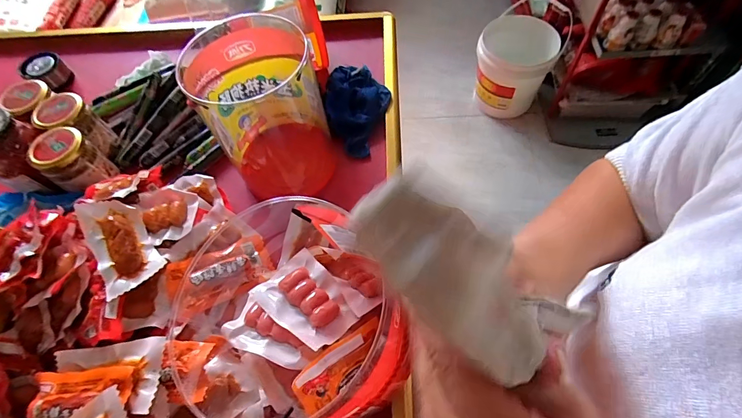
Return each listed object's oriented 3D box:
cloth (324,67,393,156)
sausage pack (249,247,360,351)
[{"bbox_3d":[-0.024,-0.151,0.554,0.093,0.030,0.149,8,63,8],"label":"cloth"},{"bbox_3d":[-0.060,0.084,0.350,0.092,0.023,0.066,39,71,22],"label":"sausage pack"}]

